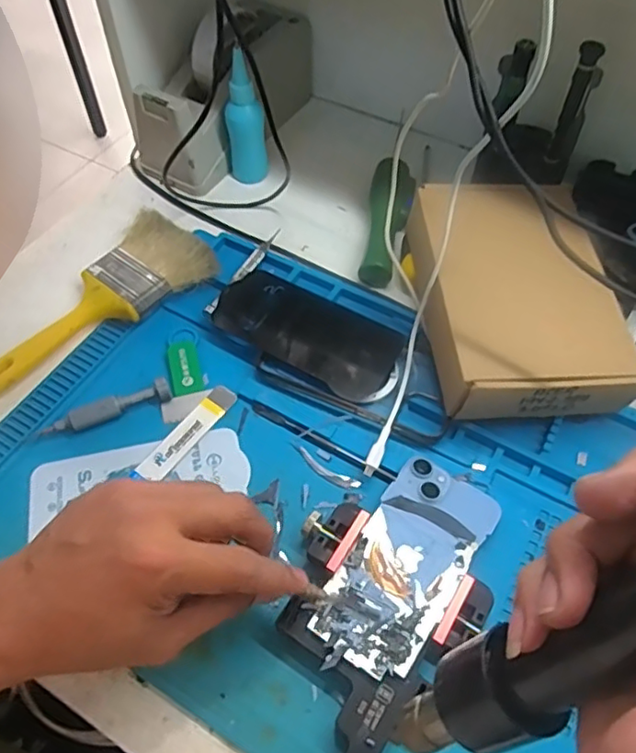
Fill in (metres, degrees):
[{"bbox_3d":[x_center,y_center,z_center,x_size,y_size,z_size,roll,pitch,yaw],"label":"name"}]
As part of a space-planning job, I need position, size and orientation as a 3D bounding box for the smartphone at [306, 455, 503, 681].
[{"bbox_3d":[0.055,0.111,0.363,0.065,0.005,0.134,29,57,17],"label":"smartphone"}]

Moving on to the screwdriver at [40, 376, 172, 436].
[{"bbox_3d":[-0.152,0.024,0.433,0.091,0.018,0.014,-20,60,-9],"label":"screwdriver"}]

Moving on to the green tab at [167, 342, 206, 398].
[{"bbox_3d":[-0.102,-0.007,0.457,0.024,0.006,0.044,-16,60,-7],"label":"green tab"}]

